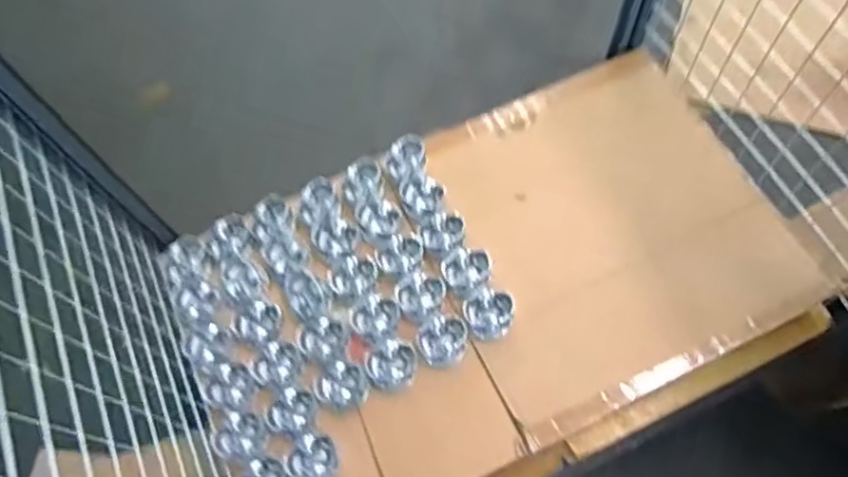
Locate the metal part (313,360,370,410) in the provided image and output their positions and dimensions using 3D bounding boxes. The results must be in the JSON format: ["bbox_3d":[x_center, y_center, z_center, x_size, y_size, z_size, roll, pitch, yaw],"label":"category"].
[{"bbox_3d":[-0.132,0.248,1.056,0.078,0.053,0.073,-1,66,3],"label":"metal part"}]

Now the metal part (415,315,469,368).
[{"bbox_3d":[0.032,0.173,1.075,0.086,0.053,0.076,-28,67,-9],"label":"metal part"}]

